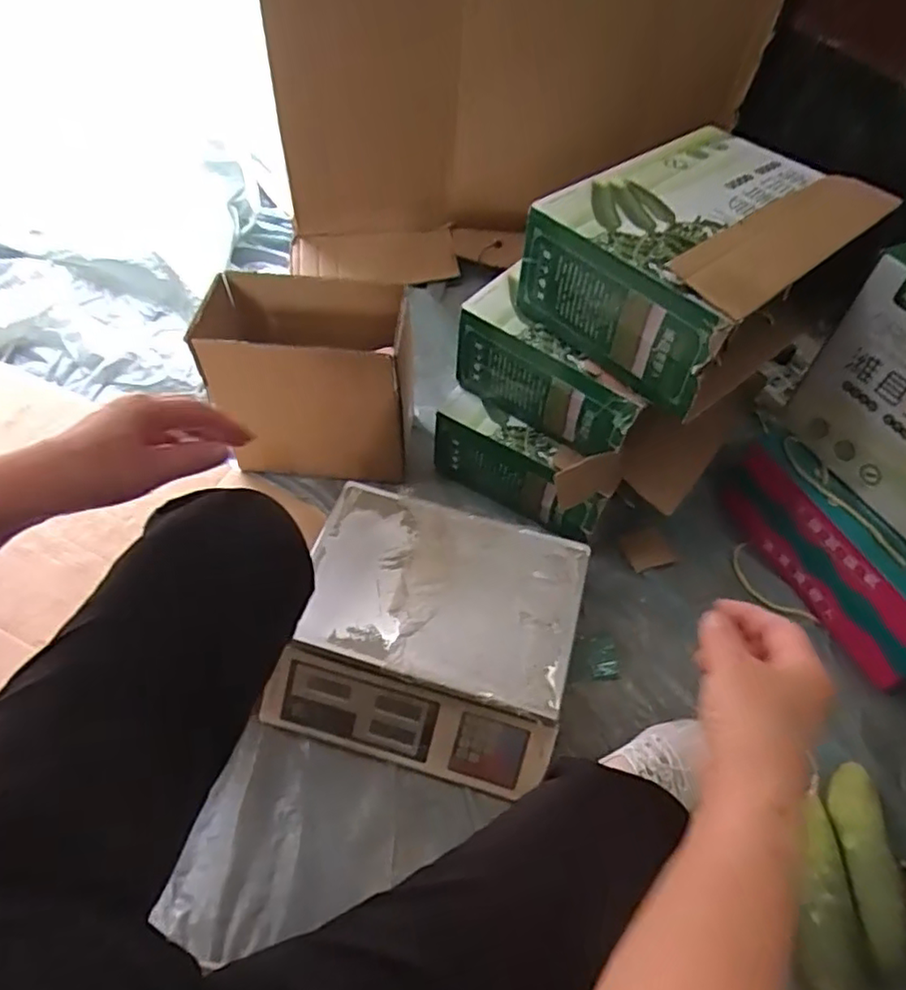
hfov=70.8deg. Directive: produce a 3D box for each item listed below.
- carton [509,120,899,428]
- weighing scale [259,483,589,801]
[{"bbox_3d":[0.295,-0.290,0.770,0.347,0.144,0.266,-32,61,-23],"label":"carton"},{"bbox_3d":[-0.024,0.160,0.774,0.324,0.091,0.295,14,54,8],"label":"weighing scale"}]

